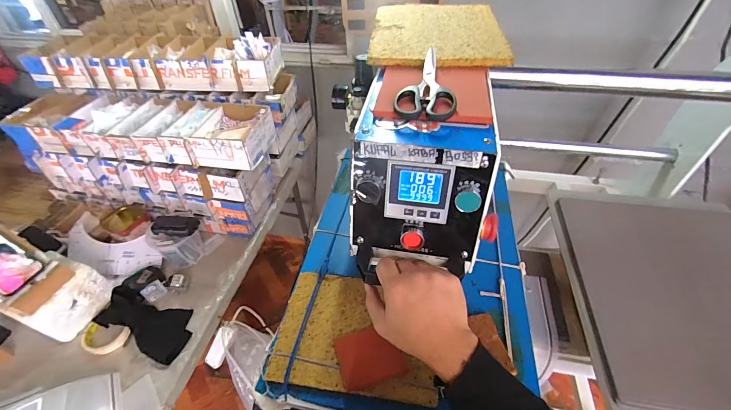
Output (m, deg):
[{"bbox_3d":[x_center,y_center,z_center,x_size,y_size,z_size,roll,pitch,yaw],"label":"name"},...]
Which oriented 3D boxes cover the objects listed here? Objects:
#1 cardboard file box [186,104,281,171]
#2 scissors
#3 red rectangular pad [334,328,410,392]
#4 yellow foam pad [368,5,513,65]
[{"bbox_3d":[-0.304,-0.166,0.778,0.143,0.075,0.180,5,46,6],"label":"cardboard file box"},{"bbox_3d":[0.074,-0.157,0.420,0.068,0.015,0.165,4,46,6],"label":"scissors"},{"bbox_3d":[0.007,0.224,0.495,0.091,0.017,0.073,-12,46,-10],"label":"red rectangular pad"},{"bbox_3d":[0.116,-0.289,0.546,0.200,0.012,0.258,4,46,6],"label":"yellow foam pad"}]

